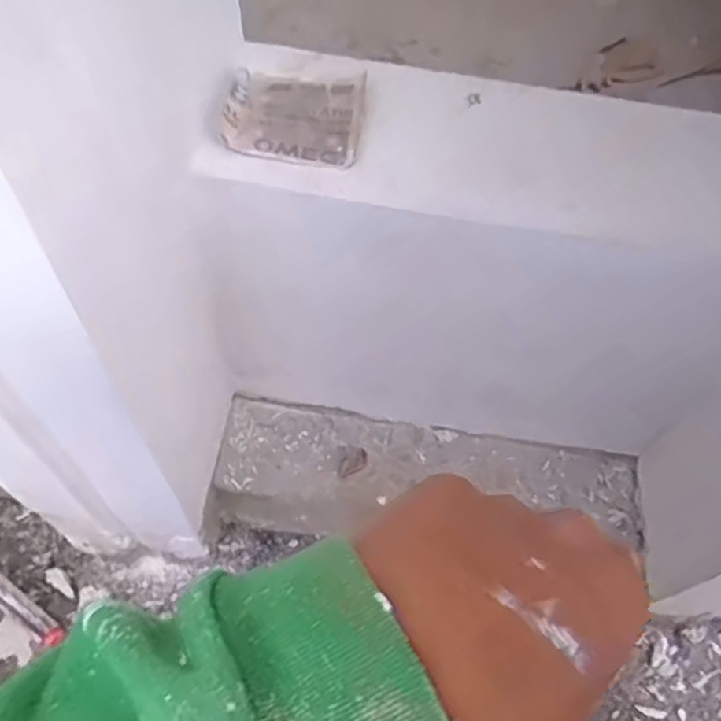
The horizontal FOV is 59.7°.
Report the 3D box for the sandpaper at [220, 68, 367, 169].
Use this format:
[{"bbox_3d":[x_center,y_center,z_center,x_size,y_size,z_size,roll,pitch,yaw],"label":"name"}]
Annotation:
[{"bbox_3d":[-0.061,-0.225,0.579,0.124,0.015,0.122,7,59,0],"label":"sandpaper"}]

